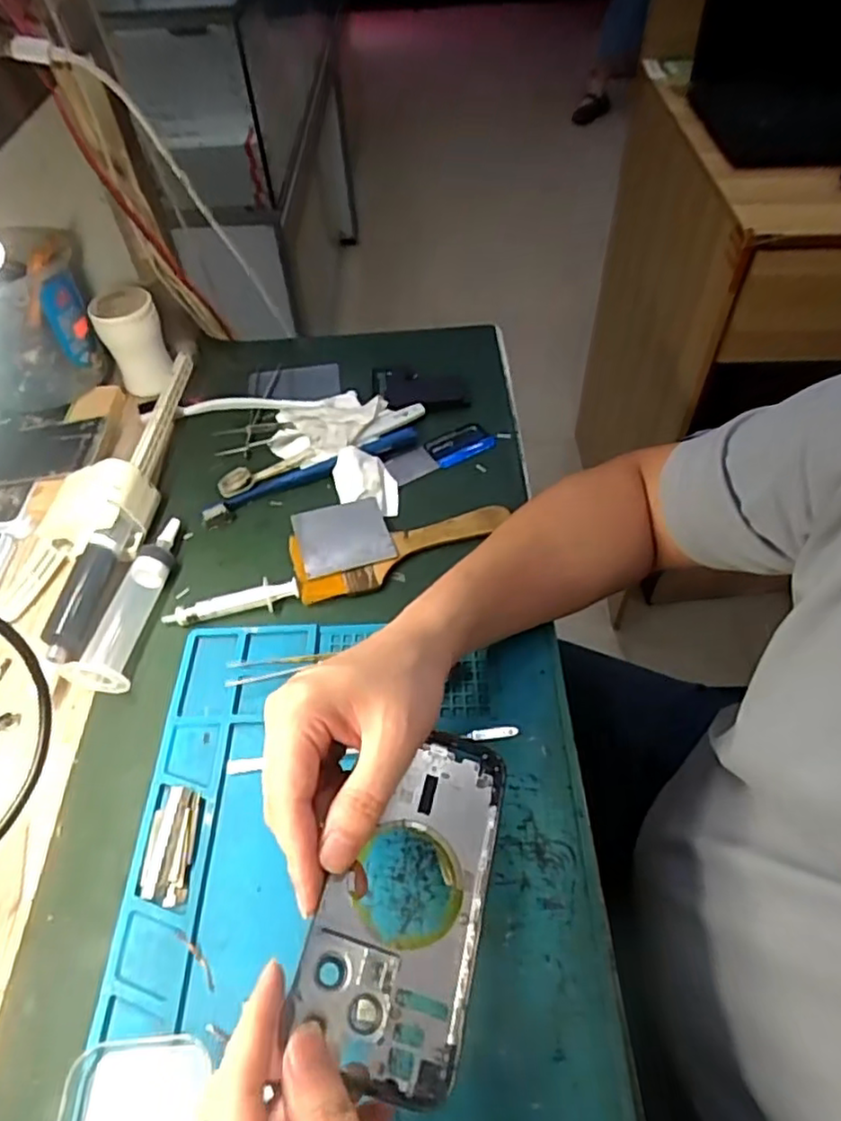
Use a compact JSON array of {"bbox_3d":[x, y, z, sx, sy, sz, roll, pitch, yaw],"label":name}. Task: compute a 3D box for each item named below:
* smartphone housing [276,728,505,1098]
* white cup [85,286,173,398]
[{"bbox_3d":[-0.006,0.145,0.295,0.069,0.007,0.145,20,50,-1],"label":"smartphone housing"},{"bbox_3d":[-0.260,-0.201,0.595,0.054,0.072,0.043,-29,56,-18],"label":"white cup"}]

